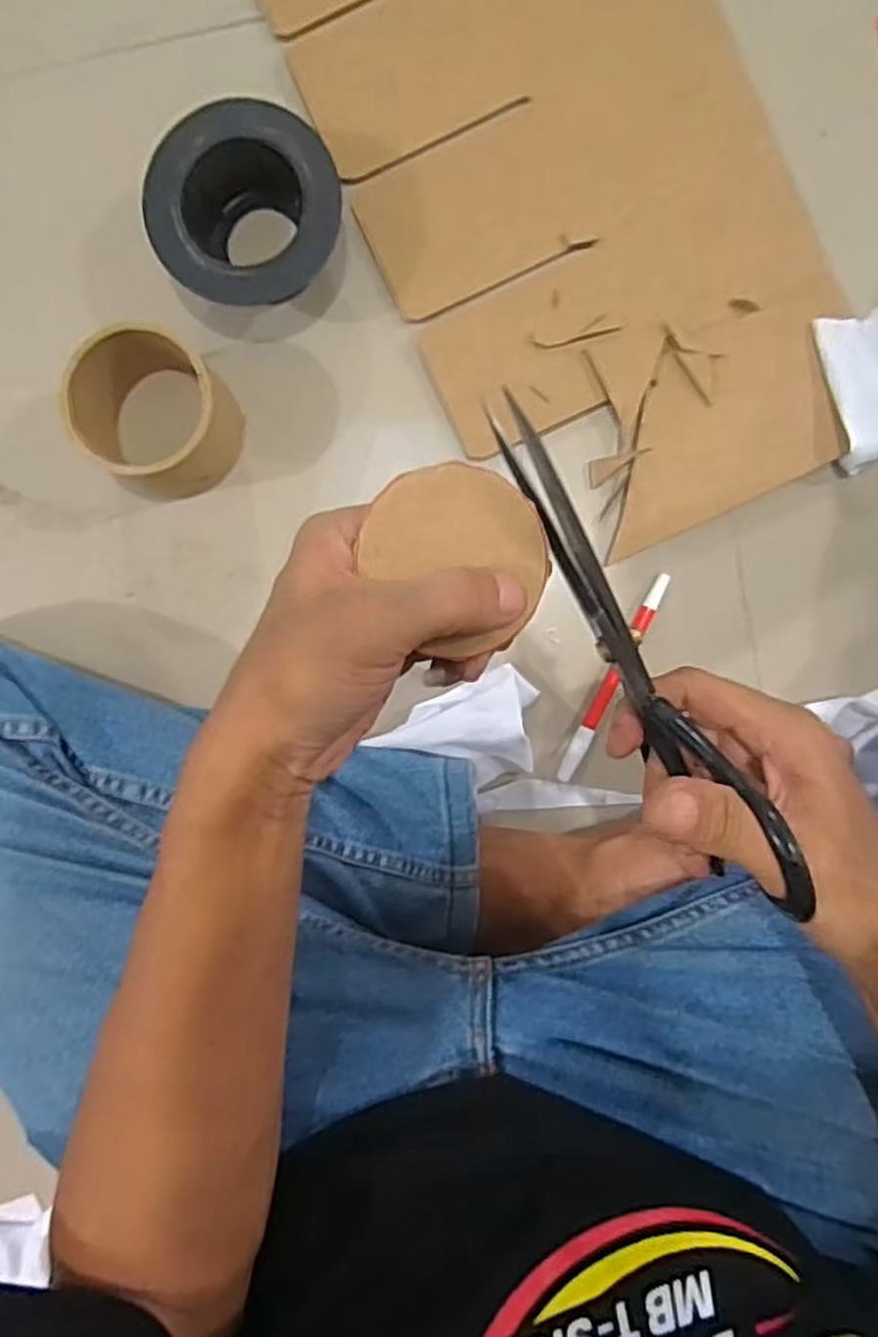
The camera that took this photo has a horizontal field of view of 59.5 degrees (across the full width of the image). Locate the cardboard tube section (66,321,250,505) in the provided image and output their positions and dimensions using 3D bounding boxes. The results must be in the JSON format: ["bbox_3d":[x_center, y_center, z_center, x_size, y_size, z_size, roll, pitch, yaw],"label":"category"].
[{"bbox_3d":[-0.164,-0.147,0.449,0.092,0.060,0.083,25,94,0],"label":"cardboard tube section"}]

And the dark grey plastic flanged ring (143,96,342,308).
[{"bbox_3d":[-0.110,-0.261,0.447,0.103,0.053,0.103,0,94,2],"label":"dark grey plastic flanged ring"}]

